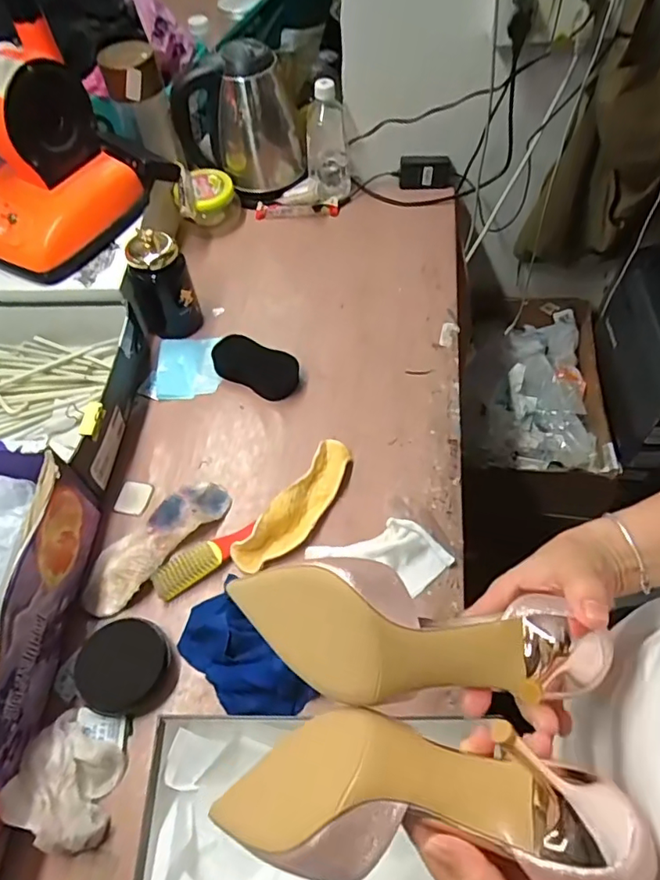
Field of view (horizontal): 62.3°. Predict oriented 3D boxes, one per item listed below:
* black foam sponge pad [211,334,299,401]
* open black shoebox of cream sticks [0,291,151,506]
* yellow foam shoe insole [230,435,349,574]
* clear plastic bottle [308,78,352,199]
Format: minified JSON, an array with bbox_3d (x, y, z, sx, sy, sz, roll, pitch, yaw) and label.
[{"bbox_3d":[-0.103,-0.106,0.766,0.120,0.033,0.056,23,62,14],"label":"black foam sponge pad"},{"bbox_3d":[-0.430,-0.070,0.721,0.356,0.106,0.269,8,60,6],"label":"open black shoebox of cream sticks"},{"bbox_3d":[-0.036,0.073,0.647,0.057,0.031,0.192,31,65,18],"label":"yellow foam shoe insole"},{"bbox_3d":[-0.001,-0.482,0.896,0.072,0.179,0.073,-6,59,-2],"label":"clear plastic bottle"}]

